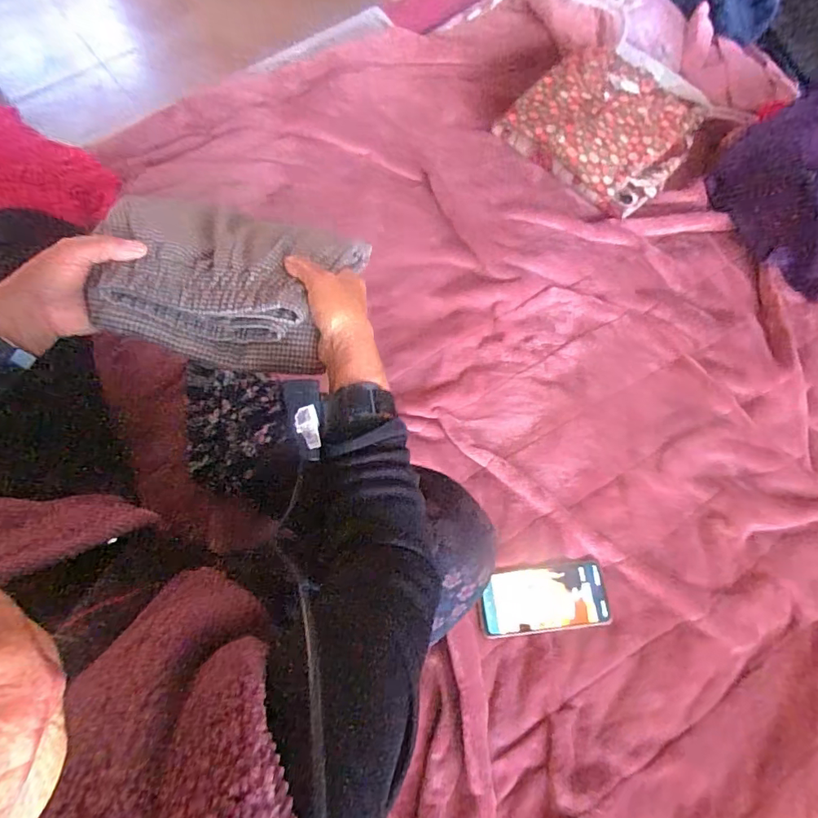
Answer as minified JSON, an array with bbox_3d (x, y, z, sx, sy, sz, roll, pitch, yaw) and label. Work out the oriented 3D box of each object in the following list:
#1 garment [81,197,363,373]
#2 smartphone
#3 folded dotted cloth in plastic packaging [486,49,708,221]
[{"bbox_3d":[-0.172,-0.129,0.469,0.210,0.079,0.173,14,73,5],"label":"garment"},{"bbox_3d":[0.173,0.244,0.624,0.162,0.010,0.076,-6,72,-2],"label":"smartphone"},{"bbox_3d":[0.328,-0.480,0.815,0.251,0.077,0.283,-42,77,-12],"label":"folded dotted cloth in plastic packaging"}]

